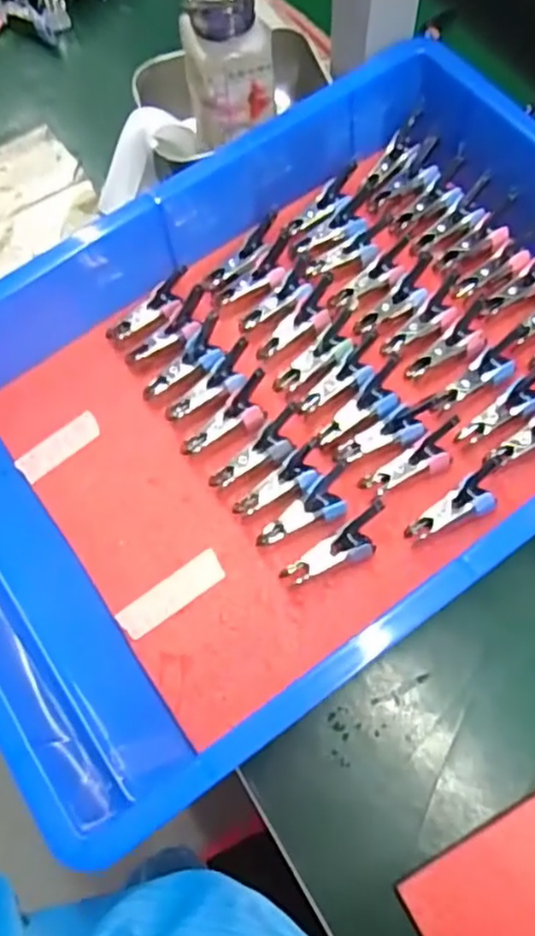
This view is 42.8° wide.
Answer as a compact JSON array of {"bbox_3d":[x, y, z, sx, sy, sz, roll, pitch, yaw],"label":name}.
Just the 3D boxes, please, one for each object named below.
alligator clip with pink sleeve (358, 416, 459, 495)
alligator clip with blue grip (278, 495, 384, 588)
[{"bbox_3d":[0.086,-0.003,0.398,0.065,0.012,0.021,-32,70,5],"label":"alligator clip with pink sleeve"},{"bbox_3d":[0.041,0.047,0.383,0.066,0.025,0.022,-35,71,-10],"label":"alligator clip with blue grip"}]

